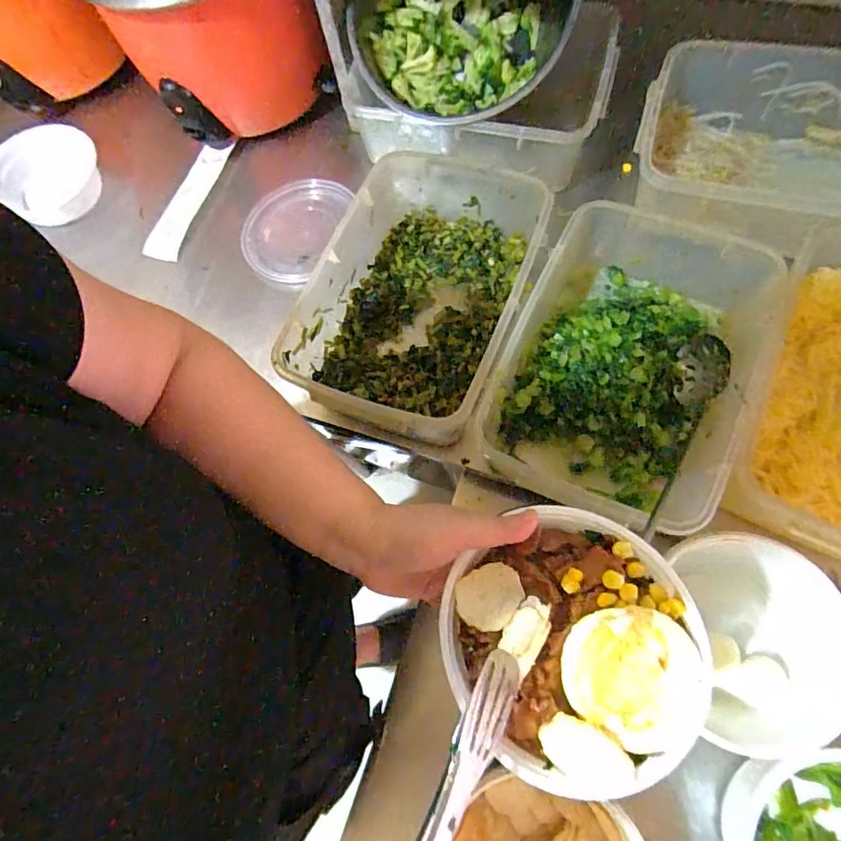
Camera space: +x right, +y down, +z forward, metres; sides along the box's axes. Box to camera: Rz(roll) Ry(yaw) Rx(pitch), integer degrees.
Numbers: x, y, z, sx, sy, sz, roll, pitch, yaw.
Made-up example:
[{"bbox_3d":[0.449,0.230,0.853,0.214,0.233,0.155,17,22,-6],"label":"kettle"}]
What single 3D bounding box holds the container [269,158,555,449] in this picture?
[{"bbox_3d":[-0.002,-0.140,0.556,0.212,0.131,0.320,22,76,7],"label":"container"}]

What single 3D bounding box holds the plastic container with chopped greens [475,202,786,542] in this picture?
[{"bbox_3d":[0.217,-0.075,0.510,0.221,0.110,0.345,27,76,8],"label":"plastic container with chopped greens"}]

